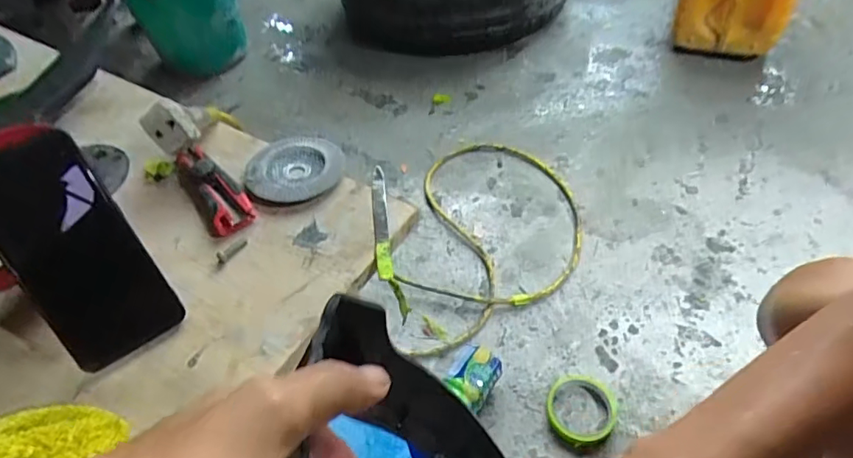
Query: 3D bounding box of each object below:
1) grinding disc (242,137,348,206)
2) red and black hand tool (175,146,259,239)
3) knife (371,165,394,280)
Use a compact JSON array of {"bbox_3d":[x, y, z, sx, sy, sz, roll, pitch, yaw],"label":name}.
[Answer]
[{"bbox_3d":[-0.128,-0.057,0.512,0.089,0.014,0.086,-3,49,4],"label":"grinding disc"},{"bbox_3d":[-0.203,-0.040,0.492,0.043,0.023,0.122,-31,53,-20],"label":"red and black hand tool"},{"bbox_3d":[-0.041,-0.012,0.473,0.014,0.006,0.131,-8,49,-1],"label":"knife"}]

